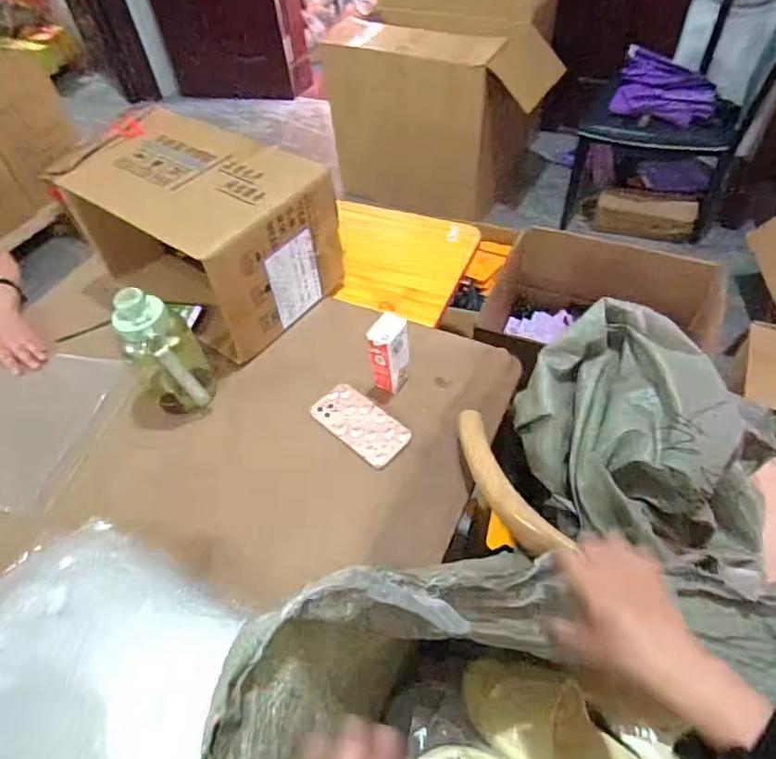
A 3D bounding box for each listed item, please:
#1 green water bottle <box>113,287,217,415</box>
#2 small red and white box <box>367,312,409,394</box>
[{"bbox_3d":[-0.344,-0.038,0.813,0.104,0.195,0.101,-33,56,-20],"label":"green water bottle"},{"bbox_3d":[0.003,-0.040,0.837,0.047,0.121,0.063,22,56,21],"label":"small red and white box"}]

